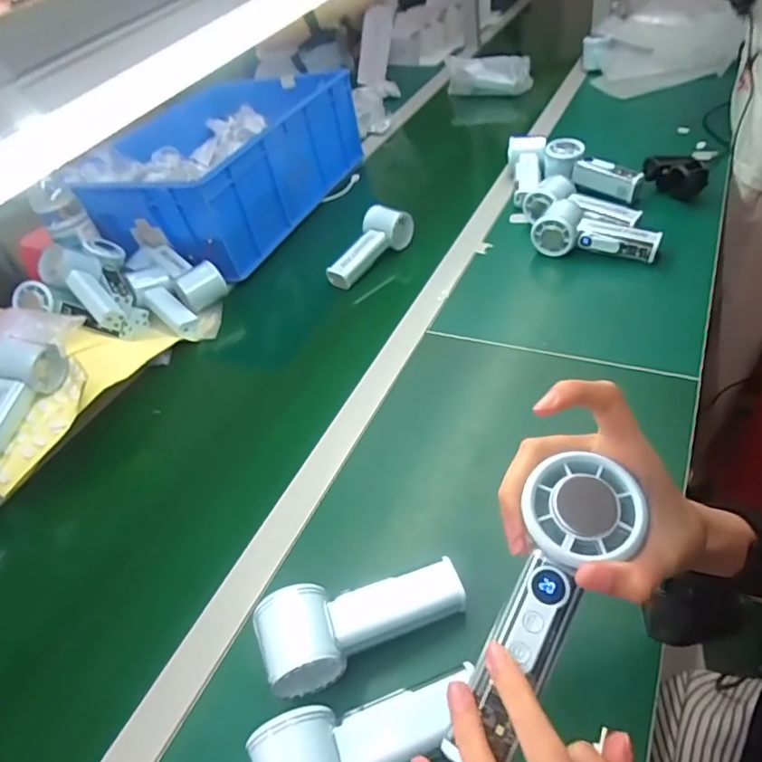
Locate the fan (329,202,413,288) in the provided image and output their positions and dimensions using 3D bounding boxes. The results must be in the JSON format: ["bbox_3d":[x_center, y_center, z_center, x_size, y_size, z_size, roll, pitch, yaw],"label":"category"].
[{"bbox_3d":[-0.018,-0.195,0.790,0.047,0.059,0.146,31,69,31],"label":"fan"}]

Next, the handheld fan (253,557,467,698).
[{"bbox_3d":[-0.011,0.174,0.402,0.149,0.062,0.064,-25,43,-10],"label":"handheld fan"}]

